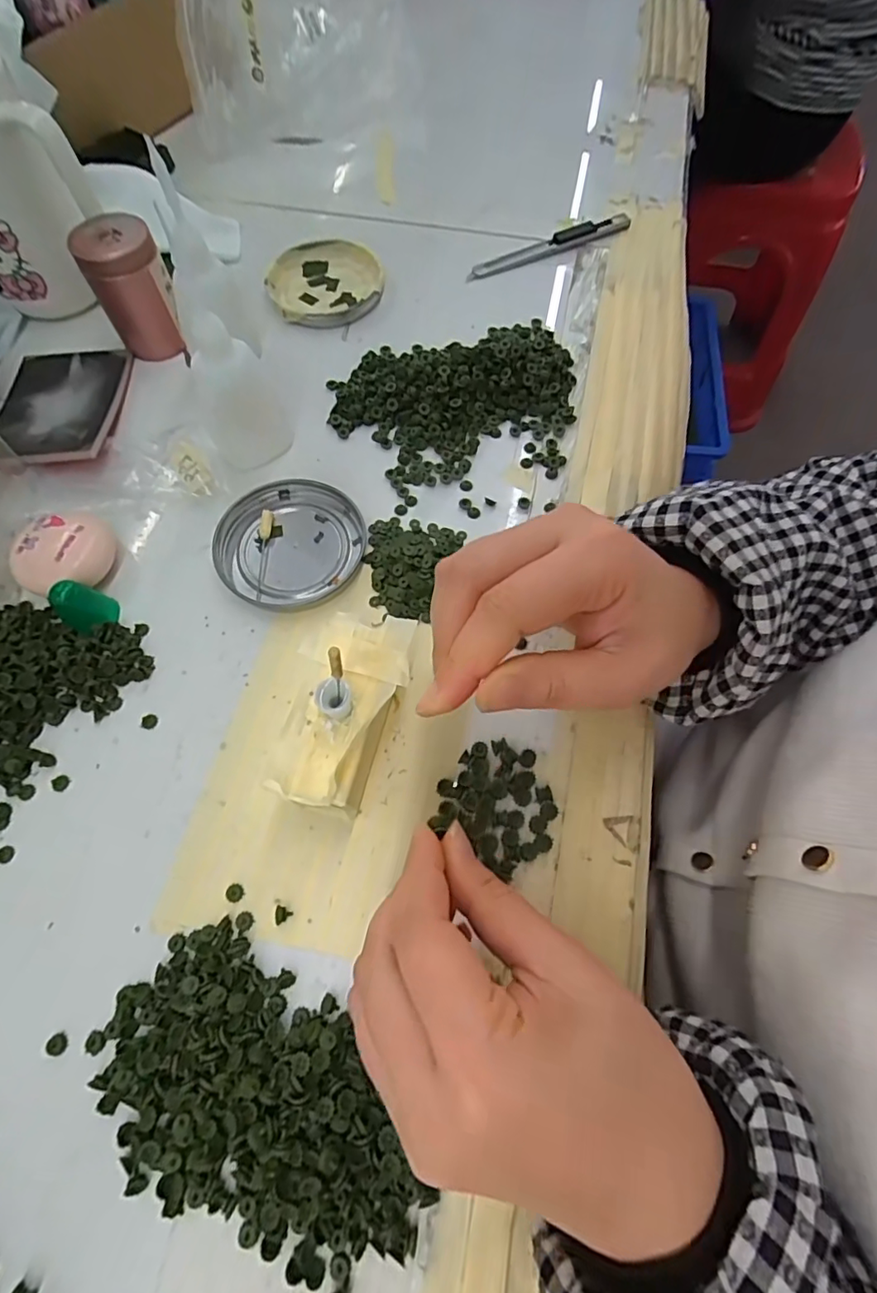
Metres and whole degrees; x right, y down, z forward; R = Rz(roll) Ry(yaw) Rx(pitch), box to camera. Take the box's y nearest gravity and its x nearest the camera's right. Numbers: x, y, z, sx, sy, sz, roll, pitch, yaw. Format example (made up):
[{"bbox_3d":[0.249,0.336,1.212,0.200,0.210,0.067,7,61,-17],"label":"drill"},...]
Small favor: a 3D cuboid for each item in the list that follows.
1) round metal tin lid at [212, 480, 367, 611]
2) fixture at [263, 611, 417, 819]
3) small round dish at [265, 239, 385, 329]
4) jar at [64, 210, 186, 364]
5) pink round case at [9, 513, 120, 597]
[{"bbox_3d":[-0.080,-0.057,0.298,0.079,0.008,0.074,0,67,-1],"label":"round metal tin lid"},{"bbox_3d":[-0.041,0.029,0.246,0.046,0.036,0.085,13,67,5],"label":"fixture"},{"bbox_3d":[-0.079,-0.256,0.386,0.077,0.012,0.080,0,67,-1],"label":"small round dish"},{"bbox_3d":[-0.187,-0.220,0.337,0.044,0.059,0.050,-24,69,-11],"label":"jar"},{"bbox_3d":[-0.194,-0.047,0.283,0.040,0.019,0.043,0,67,-1],"label":"pink round case"}]

